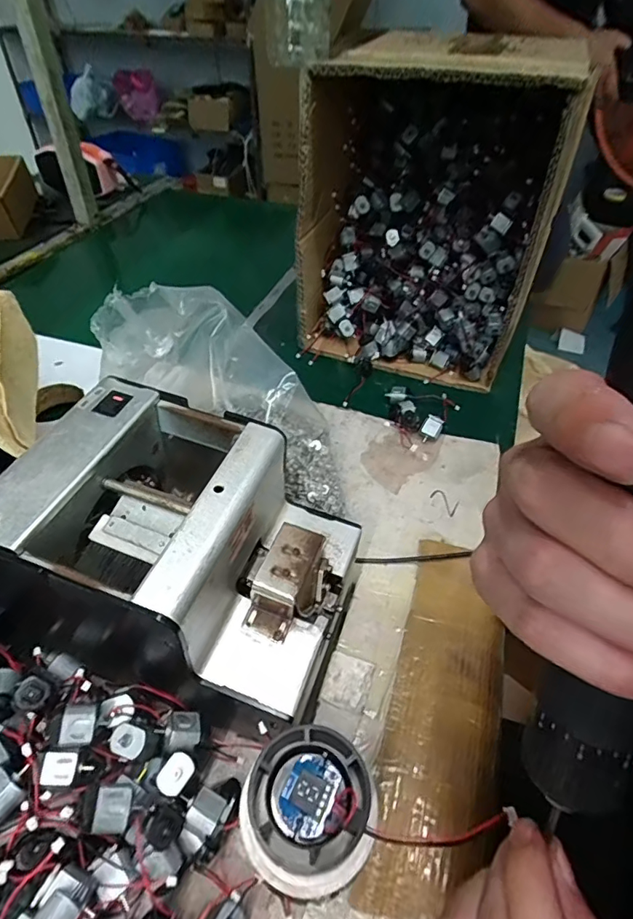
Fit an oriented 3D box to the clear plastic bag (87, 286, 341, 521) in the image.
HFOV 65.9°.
[{"bbox_3d":[-0.044,-0.051,0.362,0.226,0.057,0.112,37,40,-31],"label":"clear plastic bag"}]

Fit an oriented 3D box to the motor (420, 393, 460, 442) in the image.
[{"bbox_3d":[0.129,-0.046,0.499,0.022,0.018,0.071,22,49,19],"label":"motor"}]

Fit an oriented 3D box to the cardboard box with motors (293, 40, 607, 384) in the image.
[{"bbox_3d":[0.123,-0.265,0.537,0.236,0.278,0.212,14,48,14],"label":"cardboard box with motors"}]

